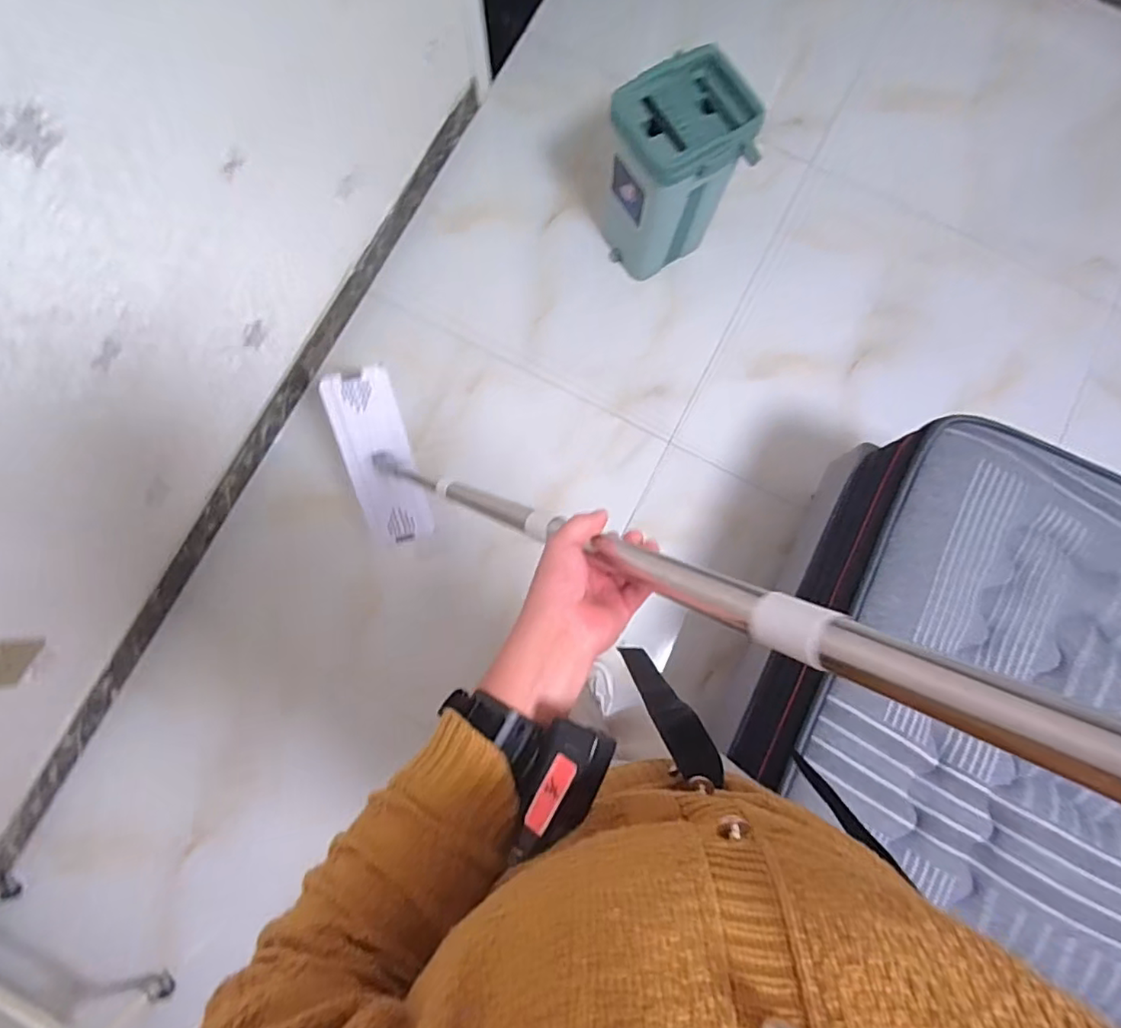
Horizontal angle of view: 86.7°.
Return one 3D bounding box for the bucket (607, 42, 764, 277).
[{"bbox_3d":[0.222,-0.686,1.213,0.232,0.352,0.207,-34,84,-5],"label":"bucket"}]

